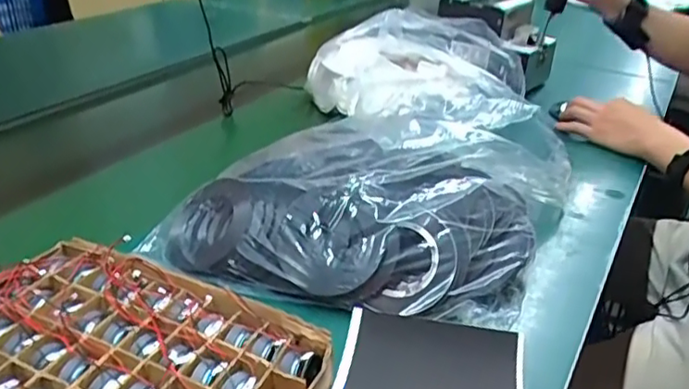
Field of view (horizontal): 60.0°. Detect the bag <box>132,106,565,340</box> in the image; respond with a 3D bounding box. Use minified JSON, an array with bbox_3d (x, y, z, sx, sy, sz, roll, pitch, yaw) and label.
[{"bbox_3d":[0.032,-0.005,0.651,0.349,0.096,0.333,15,32,23],"label":"bag"}]

